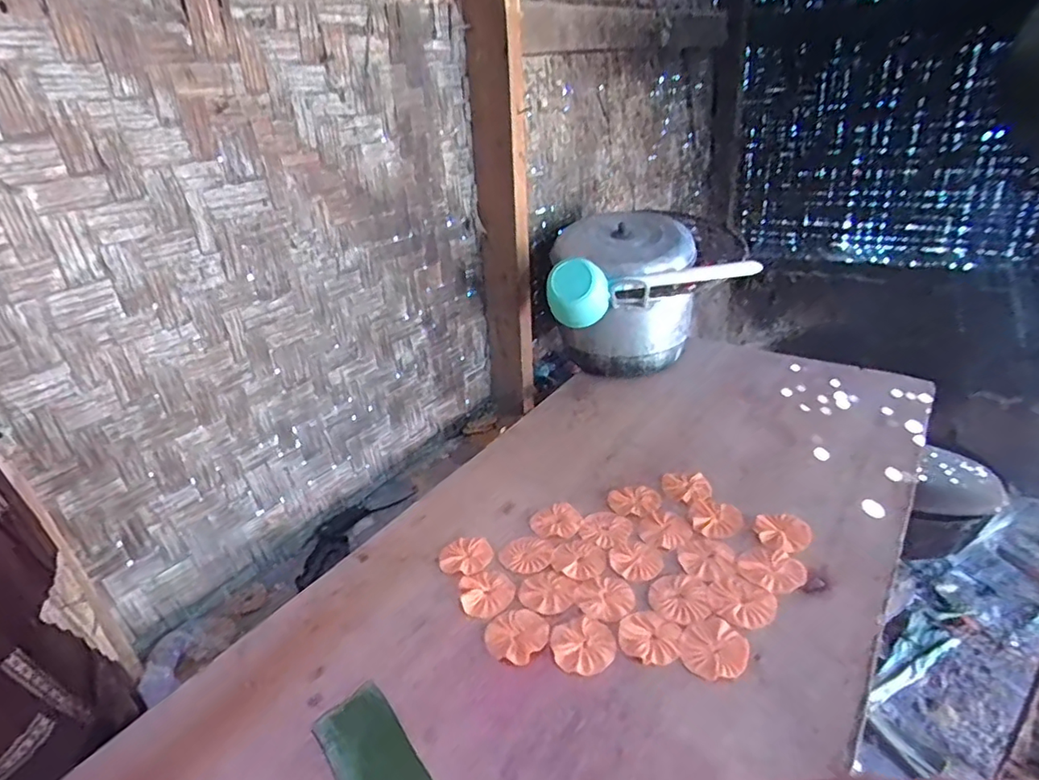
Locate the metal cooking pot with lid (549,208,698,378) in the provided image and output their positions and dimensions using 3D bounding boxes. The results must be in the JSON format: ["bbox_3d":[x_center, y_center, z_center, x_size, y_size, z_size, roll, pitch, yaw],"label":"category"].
[{"bbox_3d":[0.234,-0.194,1.203,0.285,0.295,0.227,-9,29,-6],"label":"metal cooking pot with lid"}]

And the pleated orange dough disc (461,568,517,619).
[{"bbox_3d":[-0.042,0.267,0.742,0.069,0.006,0.075,-5,29,3],"label":"pleated orange dough disc"}]

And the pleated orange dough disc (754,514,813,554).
[{"bbox_3d":[0.370,0.199,0.788,0.071,0.014,0.064,7,31,23],"label":"pleated orange dough disc"}]

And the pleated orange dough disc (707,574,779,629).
[{"bbox_3d":[0.279,0.261,0.702,0.079,0.004,0.075,-5,29,3],"label":"pleated orange dough disc"}]

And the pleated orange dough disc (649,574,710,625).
[{"bbox_3d":[0.202,0.265,0.713,0.071,0.004,0.078,-5,29,3],"label":"pleated orange dough disc"}]

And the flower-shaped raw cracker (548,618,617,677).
[{"bbox_3d":[0.075,0.300,0.664,0.073,0.005,0.072,4,30,18],"label":"flower-shaped raw cracker"}]

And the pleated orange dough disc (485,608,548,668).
[{"bbox_3d":[-0.003,0.297,0.683,0.072,0.006,0.074,-5,29,3],"label":"pleated orange dough disc"}]

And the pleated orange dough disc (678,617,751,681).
[{"bbox_3d":[0.225,0.298,0.647,0.080,0.004,0.070,-24,34,-30],"label":"pleated orange dough disc"}]

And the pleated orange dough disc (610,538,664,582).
[{"bbox_3d":[0.163,0.234,0.777,0.068,0.004,0.072,-5,29,3],"label":"pleated orange dough disc"}]

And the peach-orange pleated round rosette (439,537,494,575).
[{"bbox_3d":[-0.075,0.238,0.806,0.076,0.005,0.074,-5,29,3],"label":"peach-orange pleated round rosette"}]

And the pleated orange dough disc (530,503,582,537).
[{"bbox_3d":[0.058,0.201,0.858,0.076,0.004,0.074,-5,29,3],"label":"pleated orange dough disc"}]

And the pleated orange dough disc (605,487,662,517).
[{"bbox_3d":[0.182,0.174,0.883,0.079,0.011,0.063,-6,29,1],"label":"pleated orange dough disc"}]

